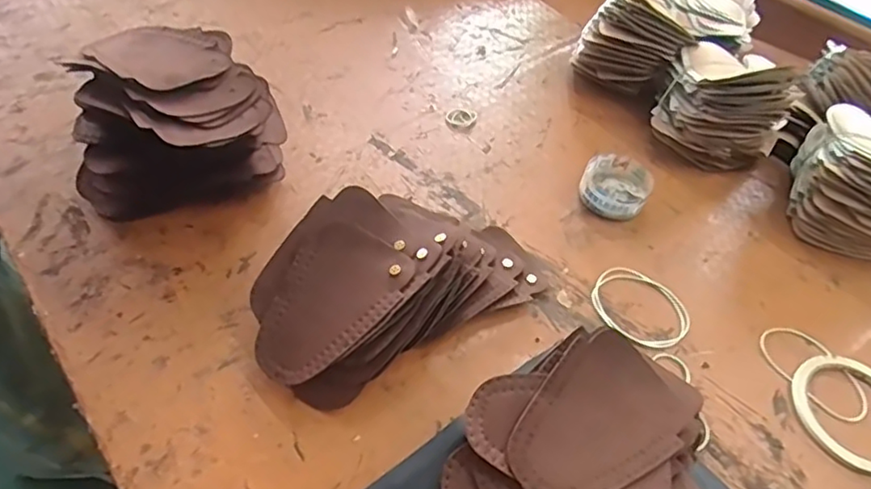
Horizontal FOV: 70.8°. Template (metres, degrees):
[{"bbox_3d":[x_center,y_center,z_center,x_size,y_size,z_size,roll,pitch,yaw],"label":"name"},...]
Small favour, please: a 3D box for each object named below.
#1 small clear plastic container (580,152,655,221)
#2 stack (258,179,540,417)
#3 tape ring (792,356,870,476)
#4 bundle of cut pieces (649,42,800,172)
[{"bbox_3d":[0.174,-0.055,0.593,0.063,0.024,0.072,23,51,13],"label":"small clear plastic container"},{"bbox_3d":[-0.031,0.020,0.478,0.229,0.060,0.130,-27,58,-26],"label":"stack"},{"bbox_3d":[0.323,0.128,0.470,0.093,0.006,0.094,3,50,-4],"label":"tape ring"},{"bbox_3d":[0.307,-0.157,0.645,0.123,0.100,0.133,26,52,15],"label":"bundle of cut pieces"}]

